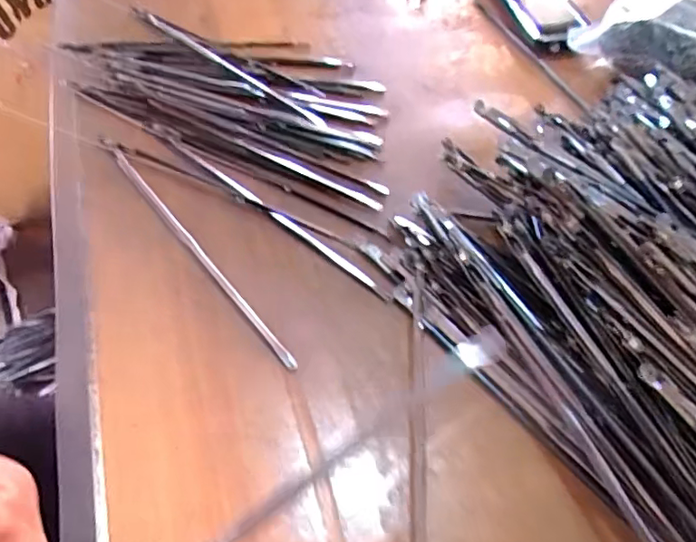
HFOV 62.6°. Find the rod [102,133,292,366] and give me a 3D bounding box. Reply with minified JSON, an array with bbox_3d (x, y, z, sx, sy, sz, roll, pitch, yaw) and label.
[{"bbox_3d":[-0.083,-0.015,0.301,0.007,0.007,0.180,-32,63,-25],"label":"rod"}]

